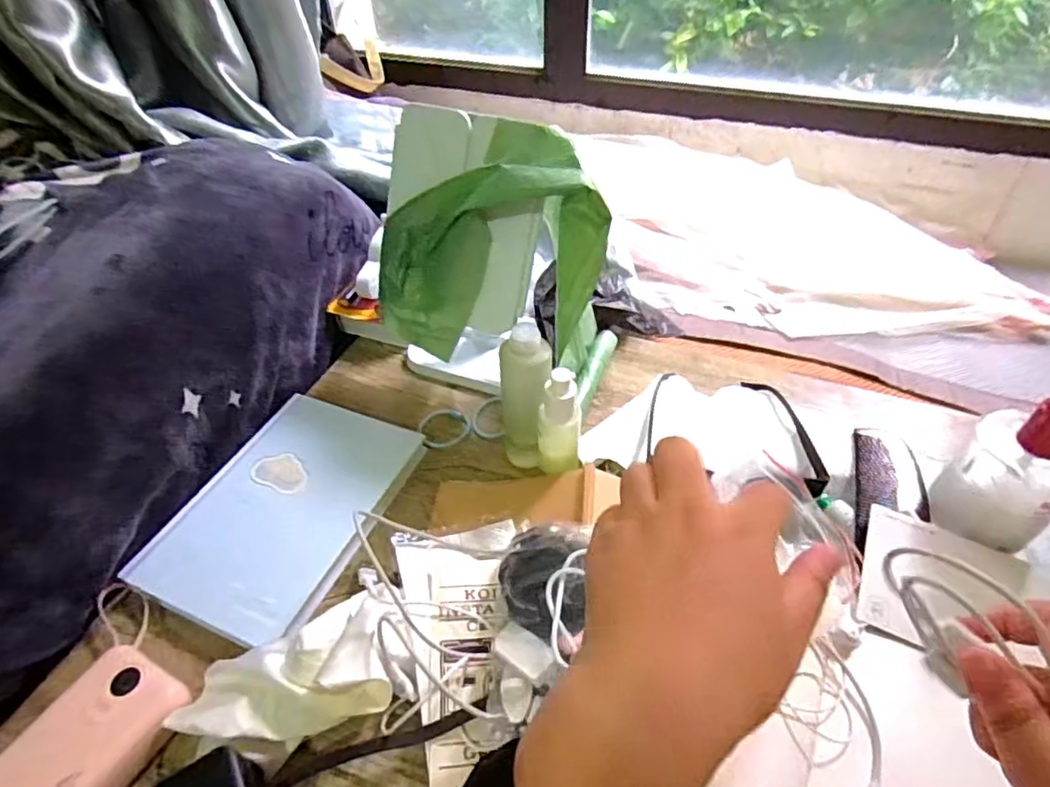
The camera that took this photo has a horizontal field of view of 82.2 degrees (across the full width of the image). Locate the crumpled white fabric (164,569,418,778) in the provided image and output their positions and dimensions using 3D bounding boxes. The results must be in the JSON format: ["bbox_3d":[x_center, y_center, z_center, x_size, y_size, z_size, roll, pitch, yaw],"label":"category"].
[{"bbox_3d":[-0.139,0.174,0.379,0.142,0.039,0.092,-33,53,-28],"label":"crumpled white fabric"}]

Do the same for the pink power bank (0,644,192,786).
[{"bbox_3d":[-0.267,0.212,0.362,0.069,0.022,0.108,19,49,20],"label":"pink power bank"}]

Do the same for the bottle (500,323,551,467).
[{"bbox_3d":[0.001,0.013,0.483,0.038,0.148,0.034,-2,45,0],"label":"bottle"}]

